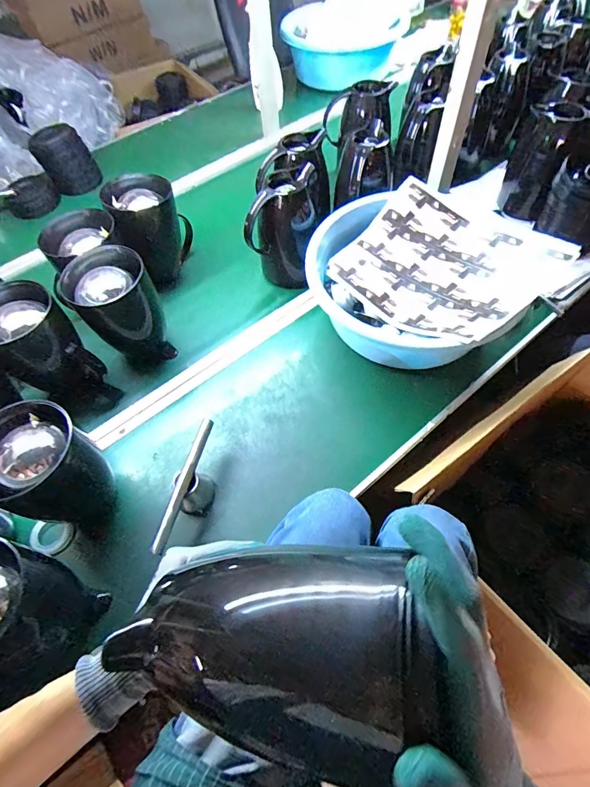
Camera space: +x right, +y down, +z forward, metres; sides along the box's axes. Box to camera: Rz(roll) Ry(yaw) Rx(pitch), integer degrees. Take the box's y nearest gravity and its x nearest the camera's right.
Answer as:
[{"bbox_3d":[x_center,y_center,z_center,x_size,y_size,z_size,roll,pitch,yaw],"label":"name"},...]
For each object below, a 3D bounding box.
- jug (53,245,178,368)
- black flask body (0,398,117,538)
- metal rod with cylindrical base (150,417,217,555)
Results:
[{"bbox_3d":[-0.289,-0.135,0.680,0.113,0.186,0.113,-2,58,3],"label":"jug"},{"bbox_3d":[-0.321,0.108,0.545,0.110,0.182,0.124,26,64,19],"label":"black flask body"},{"bbox_3d":[-0.144,0.137,0.582,0.038,0.069,0.189,10,59,10],"label":"metal rod with cylindrical base"}]

